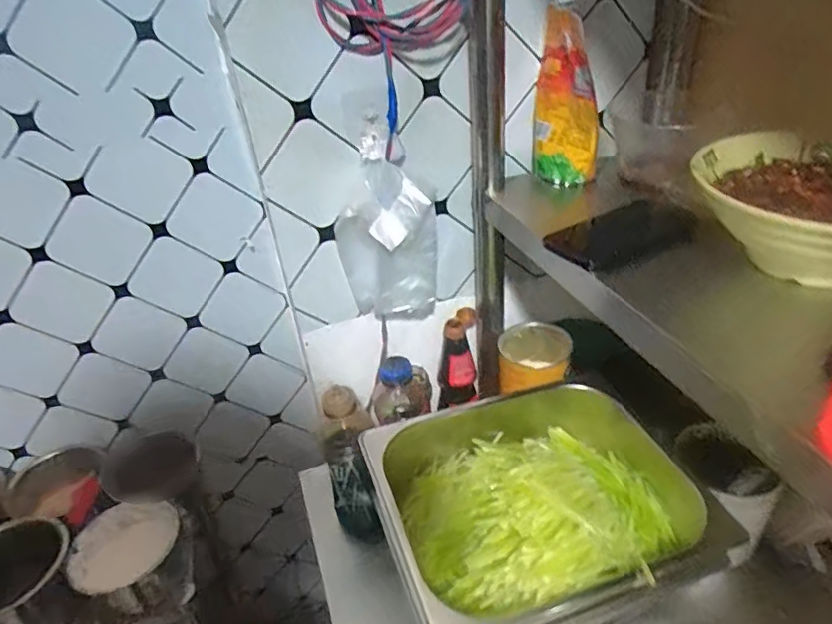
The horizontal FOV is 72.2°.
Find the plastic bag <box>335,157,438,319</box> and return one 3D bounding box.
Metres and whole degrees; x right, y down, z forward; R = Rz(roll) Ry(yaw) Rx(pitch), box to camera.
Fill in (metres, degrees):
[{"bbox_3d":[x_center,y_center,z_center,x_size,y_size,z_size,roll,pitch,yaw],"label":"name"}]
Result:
[{"bbox_3d":[-0.033,-0.078,0.708,0.115,0.184,0.067,-13,33,-11],"label":"plastic bag"}]

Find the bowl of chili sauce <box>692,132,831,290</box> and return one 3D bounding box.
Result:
[{"bbox_3d":[0.334,-0.082,0.476,0.187,0.081,0.183,-4,32,3],"label":"bowl of chili sauce"}]

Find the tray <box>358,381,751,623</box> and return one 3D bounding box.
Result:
[{"bbox_3d":[0.144,0.209,0.632,0.341,0.099,0.259,-13,33,-10],"label":"tray"}]

